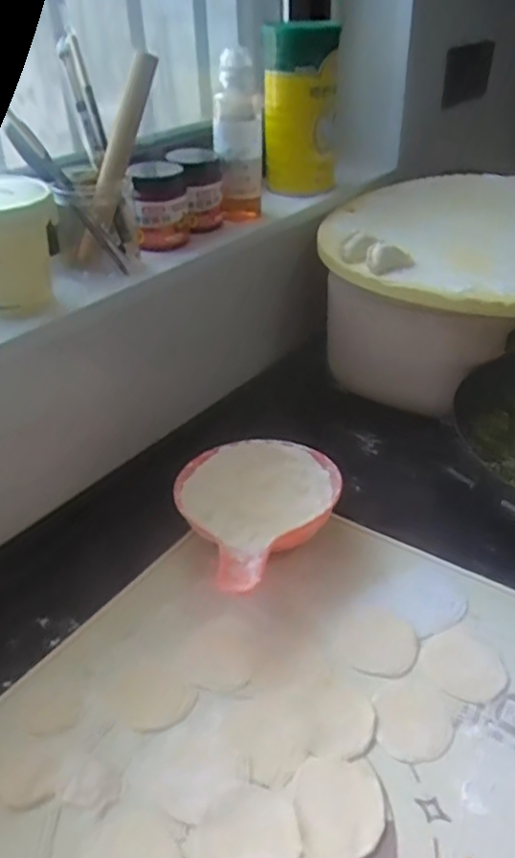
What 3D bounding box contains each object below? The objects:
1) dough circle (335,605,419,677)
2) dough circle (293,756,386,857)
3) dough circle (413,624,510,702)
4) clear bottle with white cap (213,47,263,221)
[{"bbox_3d":[0.107,0.186,0.593,0.070,0.004,0.066,13,37,20],"label":"dough circle"},{"bbox_3d":[0.059,0.268,0.475,0.062,0.004,0.070,-5,35,-5],"label":"dough circle"},{"bbox_3d":[0.172,0.197,0.561,0.063,0.004,0.071,-23,40,-28],"label":"dough circle"},{"bbox_3d":[-0.024,-0.362,0.839,0.059,0.198,0.047,-2,35,-1],"label":"clear bottle with white cap"}]

